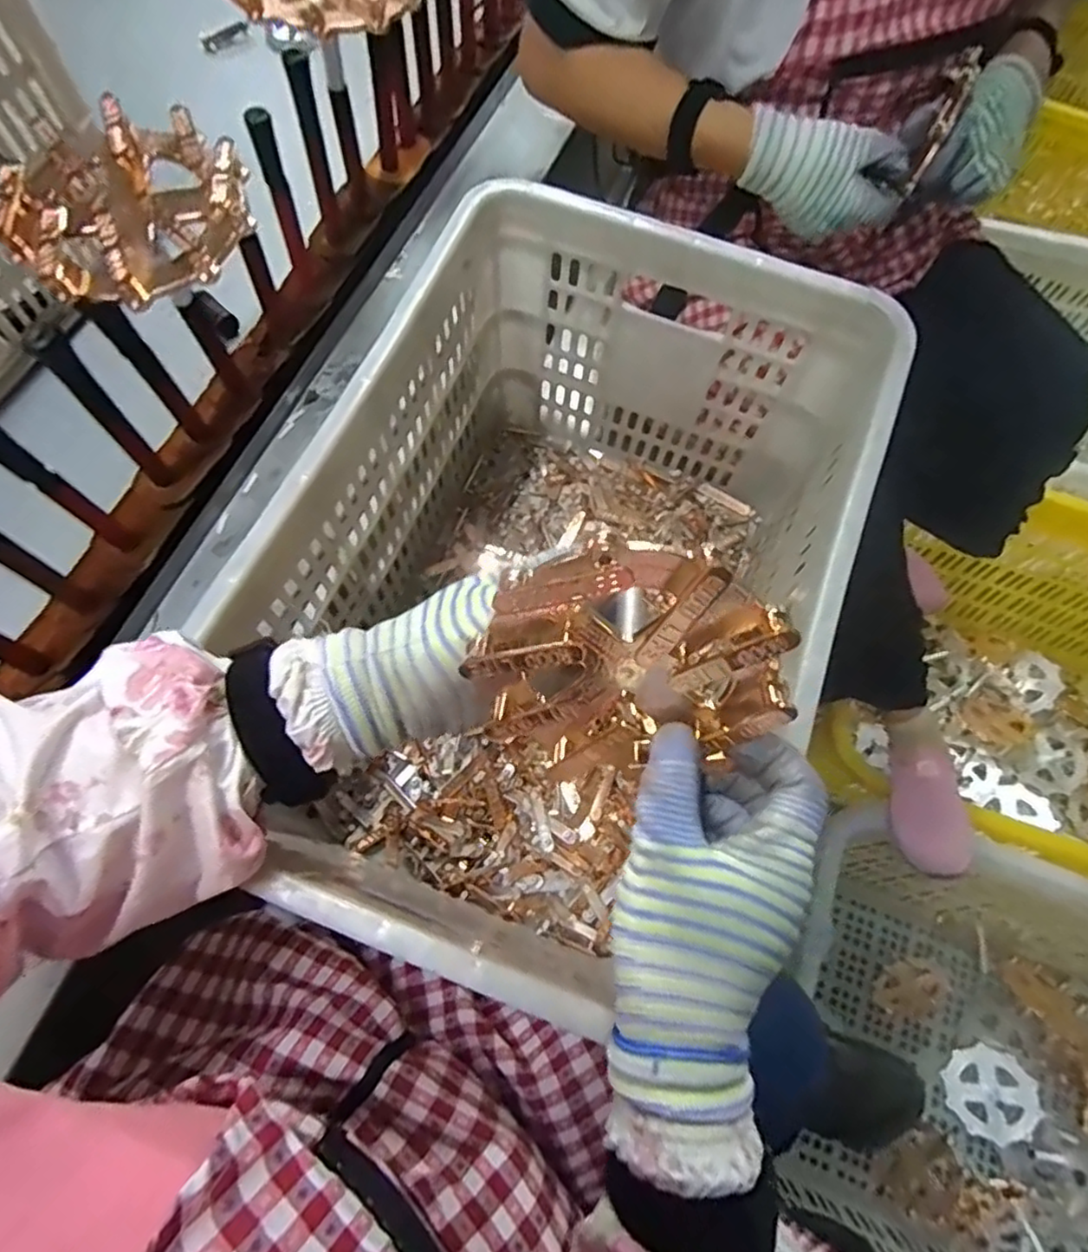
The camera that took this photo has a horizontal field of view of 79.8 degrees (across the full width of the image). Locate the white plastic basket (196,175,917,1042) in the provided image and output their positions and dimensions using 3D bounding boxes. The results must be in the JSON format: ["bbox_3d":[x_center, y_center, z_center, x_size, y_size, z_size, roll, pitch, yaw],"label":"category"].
[{"bbox_3d":[0.022,-0.033,0.537,0.351,0.285,0.503,20,69,9],"label":"white plastic basket"}]

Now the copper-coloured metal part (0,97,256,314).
[{"bbox_3d":[-0.243,-0.245,0.381,0.126,0.035,0.130,0,68,1],"label":"copper-coloured metal part"}]

